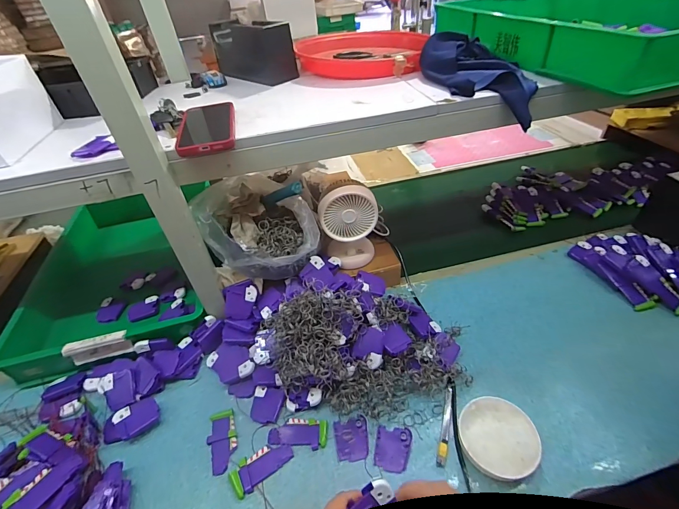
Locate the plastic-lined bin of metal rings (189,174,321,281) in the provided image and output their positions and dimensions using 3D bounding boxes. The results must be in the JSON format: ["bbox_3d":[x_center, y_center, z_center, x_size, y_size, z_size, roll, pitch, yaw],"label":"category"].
[{"bbox_3d":[-0.150,-0.044,0.644,0.186,0.156,0.167,-25,44,-21],"label":"plastic-lined bin of metal rings"}]

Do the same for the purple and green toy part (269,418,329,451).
[{"bbox_3d":[-0.065,0.278,0.541,0.091,0.010,0.040,1,41,8],"label":"purple and green toy part"}]

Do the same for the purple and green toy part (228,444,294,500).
[{"bbox_3d":[-0.116,0.311,0.514,0.090,0.010,0.043,-30,46,-25],"label":"purple and green toy part"}]

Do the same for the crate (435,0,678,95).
[{"bbox_3d":[0.485,-0.452,0.694,0.404,0.105,0.552,-14,41,-10],"label":"crate"}]

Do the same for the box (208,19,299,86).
[{"bbox_3d":[-0.186,-0.424,0.733,0.202,0.108,0.074,29,52,34],"label":"box"}]

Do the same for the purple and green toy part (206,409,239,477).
[{"bbox_3d":[-0.183,0.291,0.543,0.043,0.014,0.088,-16,42,-11],"label":"purple and green toy part"}]

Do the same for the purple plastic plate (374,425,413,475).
[{"bbox_3d":[0.080,0.289,0.517,0.051,0.004,0.061,4,48,13],"label":"purple plastic plate"}]

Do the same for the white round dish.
[{"bbox_3d":[0.229,0.262,0.501,0.104,0.023,0.106,-3,41,3],"label":"white round dish"}]

